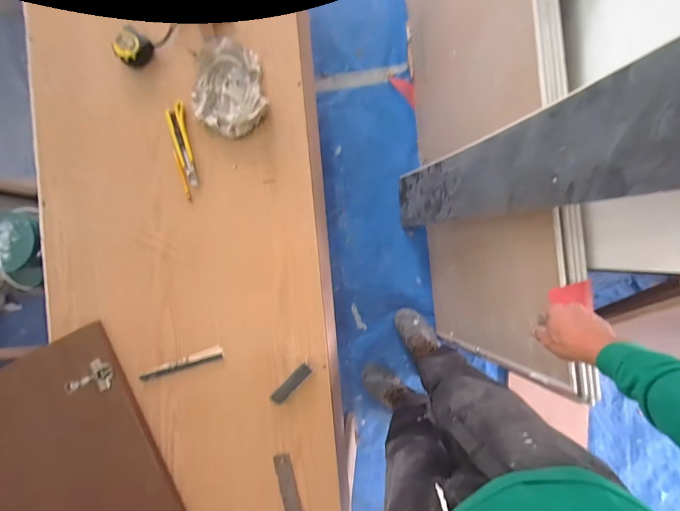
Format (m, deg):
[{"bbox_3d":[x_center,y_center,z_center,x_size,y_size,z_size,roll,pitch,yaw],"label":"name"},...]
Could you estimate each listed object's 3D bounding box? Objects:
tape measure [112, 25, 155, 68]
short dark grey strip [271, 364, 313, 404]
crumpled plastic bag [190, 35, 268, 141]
[{"bbox_3d":[-0.433,-0.434,0.745,0.065,0.048,0.067,0,89,5],"label":"tape measure"},{"bbox_3d":[-0.097,0.257,0.701,0.025,0.021,0.100,44,93,4],"label":"short dark grey strip"},{"bbox_3d":[-0.231,-0.337,0.720,0.154,0.042,0.196,-11,88,5],"label":"crumpled plastic bag"}]

